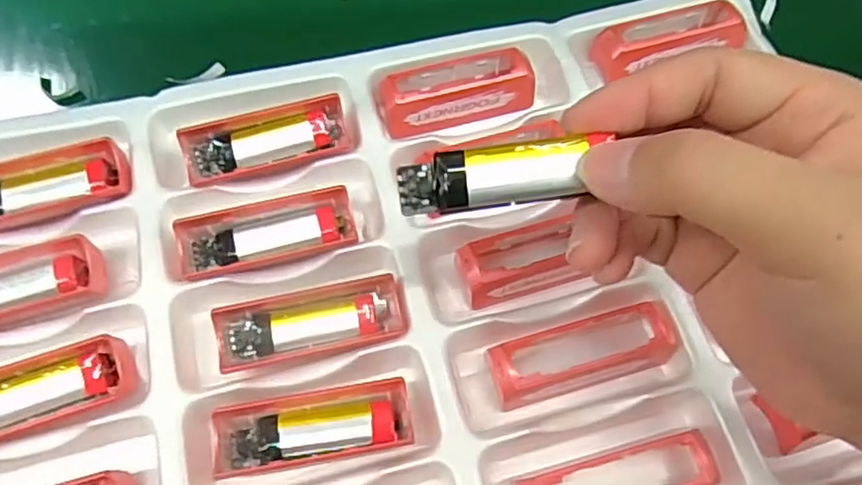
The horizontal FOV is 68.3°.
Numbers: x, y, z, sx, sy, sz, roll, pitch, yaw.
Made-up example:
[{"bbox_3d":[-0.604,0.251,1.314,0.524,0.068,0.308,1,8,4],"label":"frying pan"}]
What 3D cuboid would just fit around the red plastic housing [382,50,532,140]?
[{"bbox_3d":[0.013,-0.079,0.330,0.078,0.018,0.034,-11,70,-7],"label":"red plastic housing"}]

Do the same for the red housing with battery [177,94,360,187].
[{"bbox_3d":[-0.079,-0.050,0.311,0.081,0.015,0.026,-16,70,-9],"label":"red housing with battery"}]

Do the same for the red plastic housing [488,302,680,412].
[{"bbox_3d":[0.067,0.047,0.273,0.083,0.023,0.026,-15,70,-9],"label":"red plastic housing"}]

